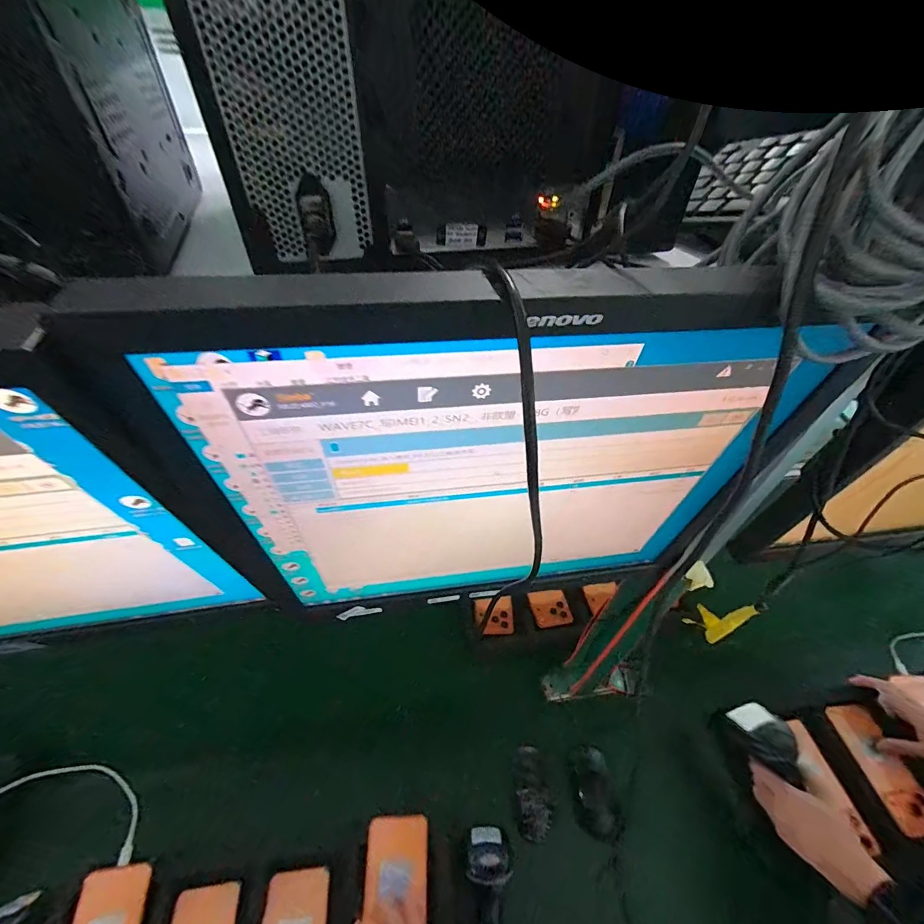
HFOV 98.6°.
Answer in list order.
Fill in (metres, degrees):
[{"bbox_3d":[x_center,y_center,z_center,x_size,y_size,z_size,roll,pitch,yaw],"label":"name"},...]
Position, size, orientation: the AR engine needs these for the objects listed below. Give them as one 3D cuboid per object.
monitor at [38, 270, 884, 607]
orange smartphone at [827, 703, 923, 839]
[{"bbox_3d":[0.044,0.020,0.267,0.379,0.284,0.032,-5,46,-7],"label":"monitor"},{"bbox_3d":[0.671,0.485,0.637,0.059,0.013,0.166,-31,38,22],"label":"orange smartphone"}]

